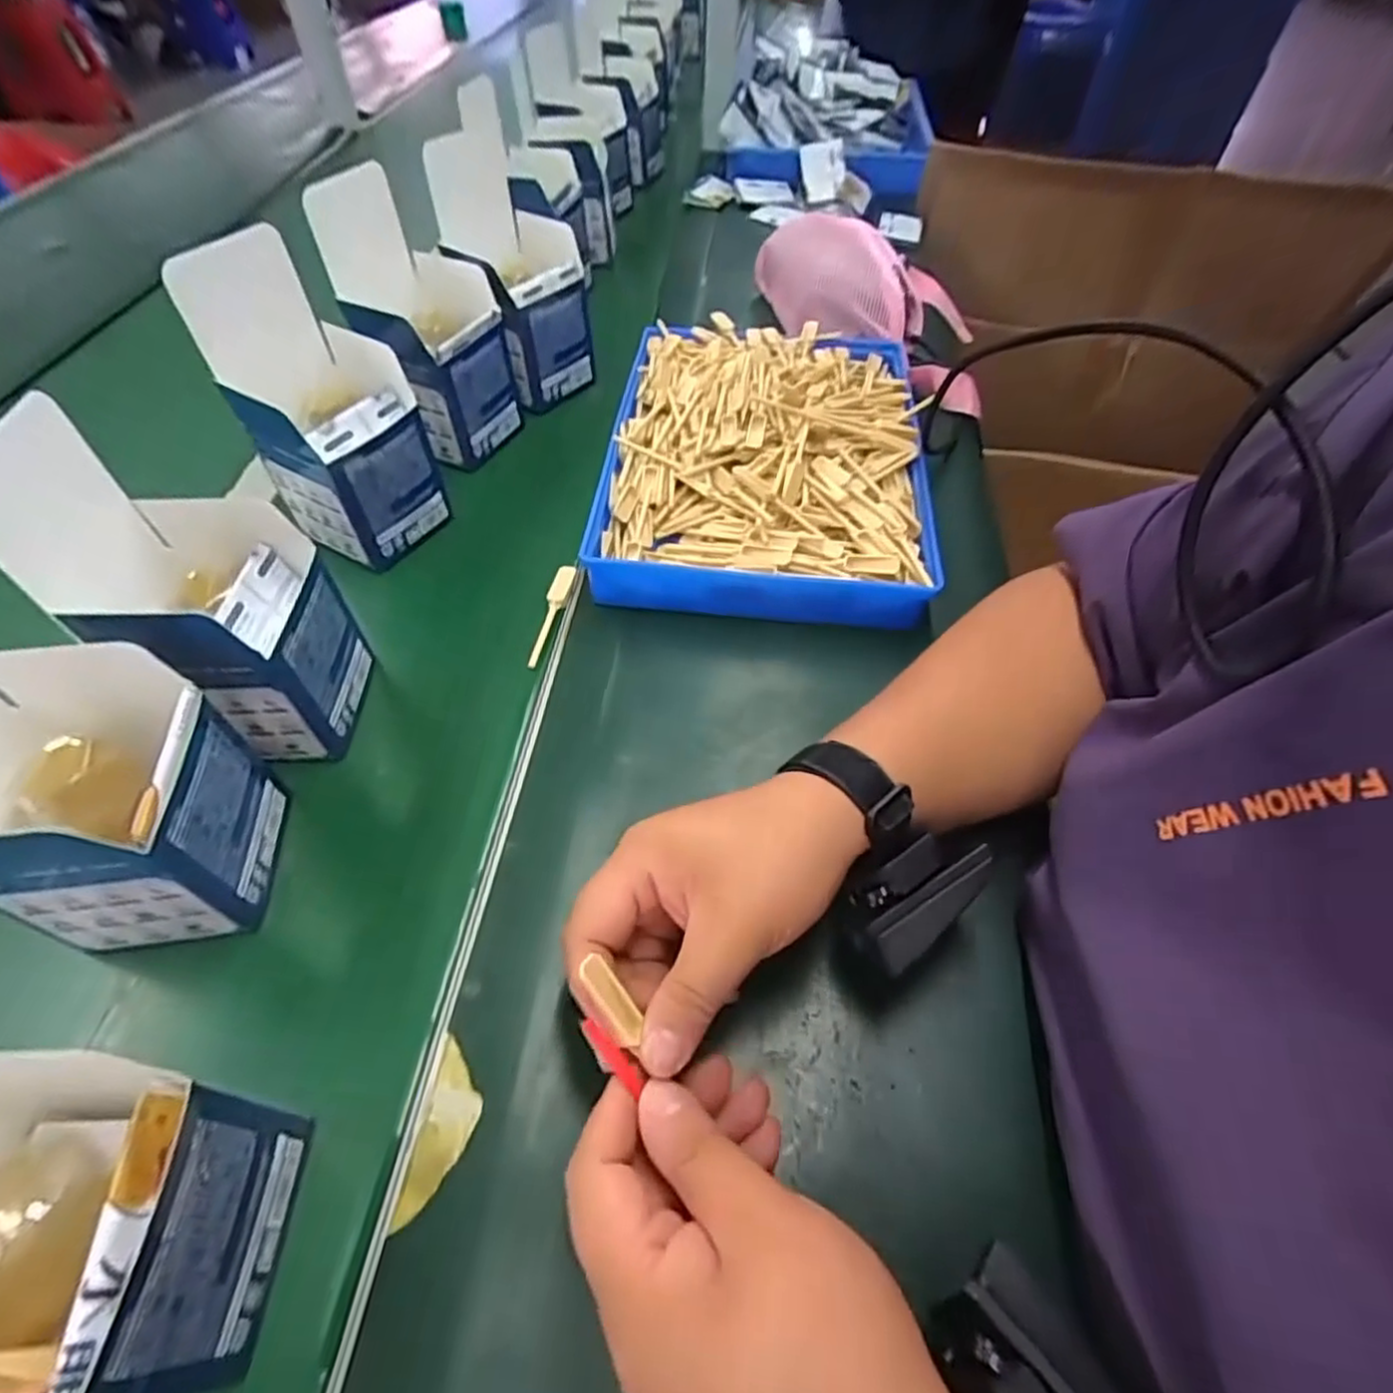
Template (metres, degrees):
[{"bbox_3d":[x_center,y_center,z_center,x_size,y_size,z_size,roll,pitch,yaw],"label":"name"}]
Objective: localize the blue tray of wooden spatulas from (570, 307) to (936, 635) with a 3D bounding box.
[{"bbox_3d":[0.053,-0.191,0.540,0.228,0.055,0.311,6,53,4],"label":"blue tray of wooden spatulas"}]

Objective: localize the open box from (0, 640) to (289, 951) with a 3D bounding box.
[{"bbox_3d":[-0.261,0.029,0.291,0.089,0.170,0.098,-6,53,-5],"label":"open box"}]

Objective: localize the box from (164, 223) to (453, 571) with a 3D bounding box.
[{"bbox_3d":[-0.242,-0.183,0.461,0.086,0.186,0.089,27,57,18],"label":"box"}]

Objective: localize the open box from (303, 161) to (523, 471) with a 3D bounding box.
[{"bbox_3d":[-0.205,-0.280,0.530,0.088,0.168,0.107,23,56,16],"label":"open box"}]

